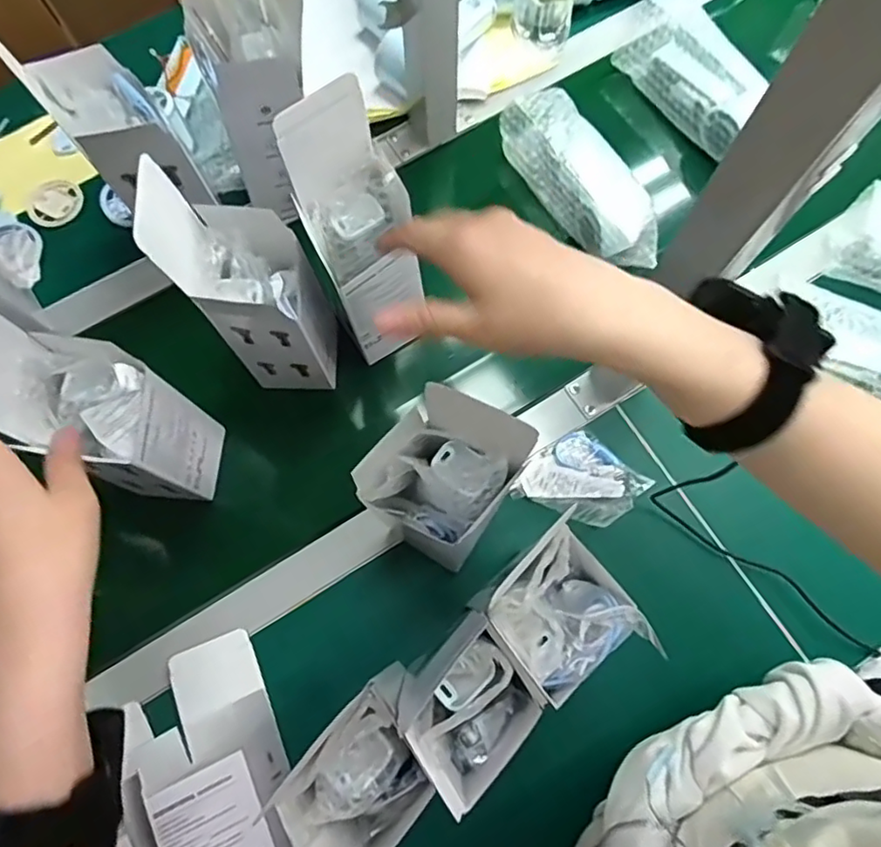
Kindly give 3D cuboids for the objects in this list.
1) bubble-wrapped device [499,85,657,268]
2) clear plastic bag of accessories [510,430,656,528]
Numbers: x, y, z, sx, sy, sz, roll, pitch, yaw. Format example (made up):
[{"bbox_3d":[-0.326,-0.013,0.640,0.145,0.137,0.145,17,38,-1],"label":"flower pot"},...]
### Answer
[{"bbox_3d":[0.145,-0.249,0.614,0.073,0.067,0.205,-30,76,-10],"label":"bubble-wrapped device"},{"bbox_3d":[0.127,0.053,0.547,0.092,0.019,0.089,-42,78,-13],"label":"clear plastic bag of accessories"}]

